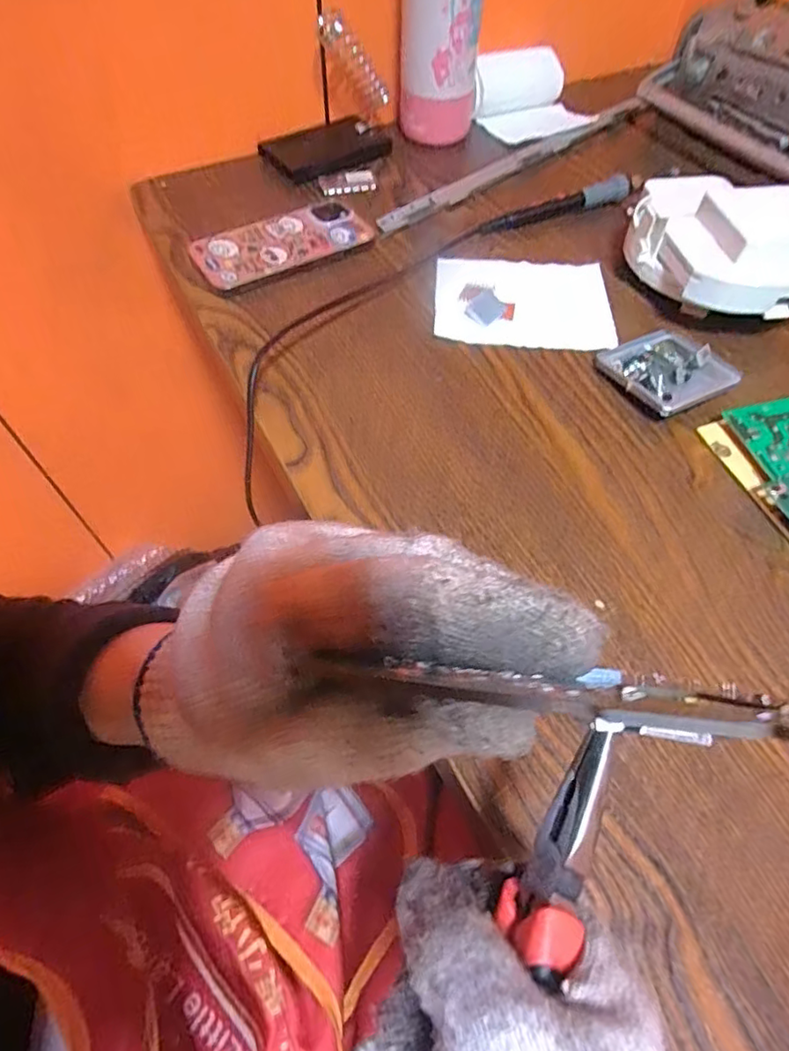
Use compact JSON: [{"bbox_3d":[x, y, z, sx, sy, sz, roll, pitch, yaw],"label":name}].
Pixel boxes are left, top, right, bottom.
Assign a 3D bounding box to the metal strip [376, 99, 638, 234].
[{"bbox_3d":[0.118,-0.346,0.530,0.336,0.010,0.026,-34,64,-21],"label":"metal strip"}]

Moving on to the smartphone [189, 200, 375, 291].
[{"bbox_3d":[-0.090,-0.227,0.454,0.137,0.015,0.071,-28,62,-18],"label":"smartphone"}]

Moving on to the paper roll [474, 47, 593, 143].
[{"bbox_3d":[0.130,-0.414,0.543,0.101,0.049,0.084,-13,58,-9],"label":"paper roll"}]

